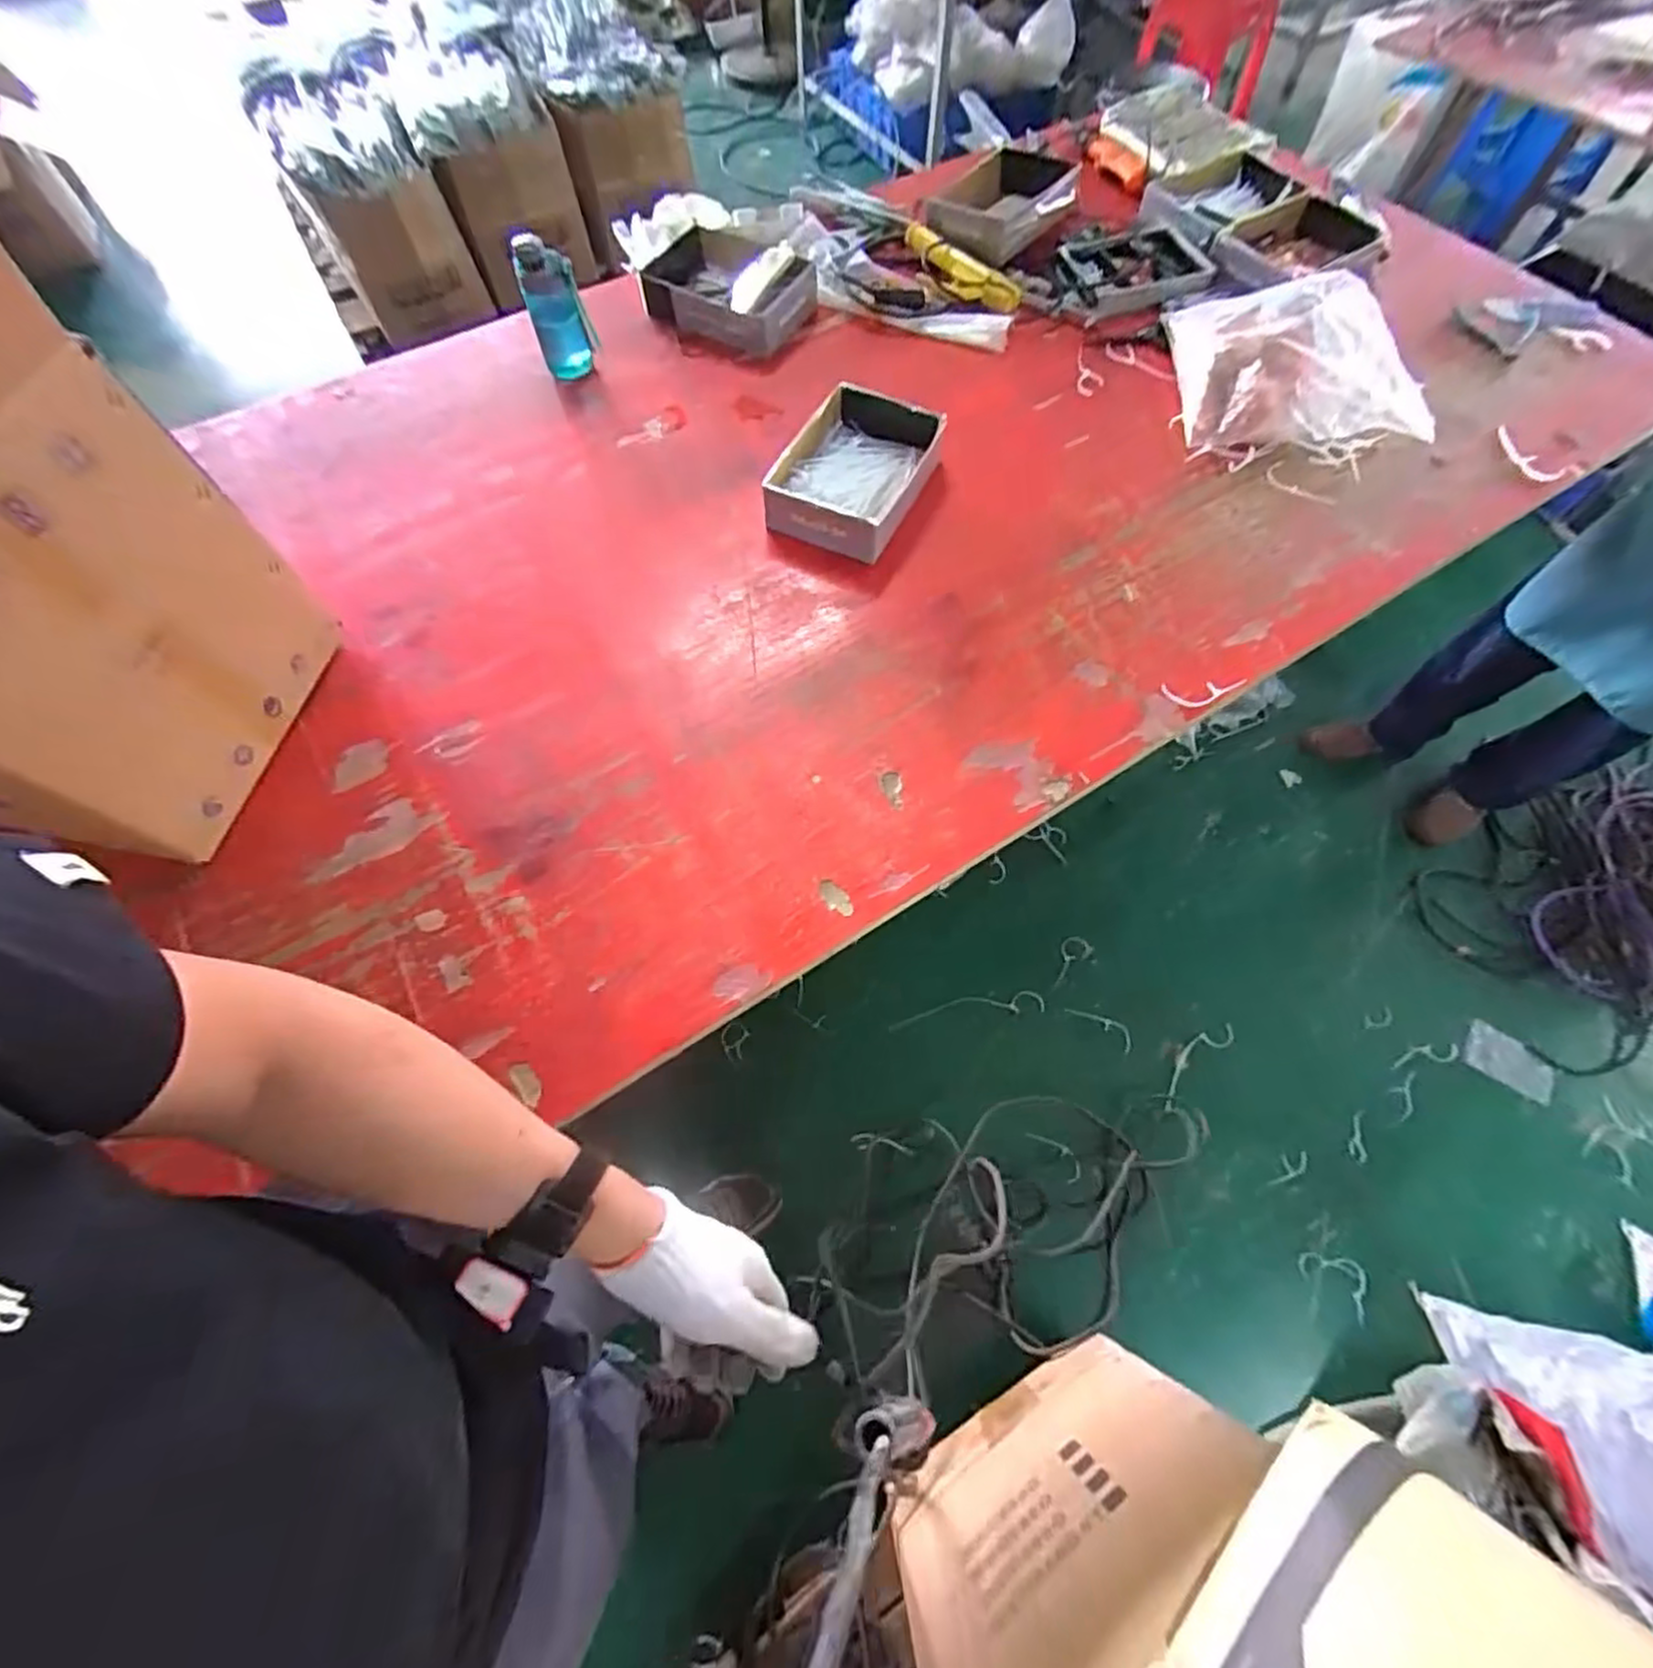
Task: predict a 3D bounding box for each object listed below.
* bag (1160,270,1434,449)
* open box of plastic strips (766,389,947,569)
[{"bbox_3d":[0.711,-0.702,1.067,0.349,0.102,0.284,6,66,1],"label":"bag"},{"bbox_3d":[0.039,-0.506,0.992,0.184,0.055,0.260,26,68,10],"label":"open box of plastic strips"}]

